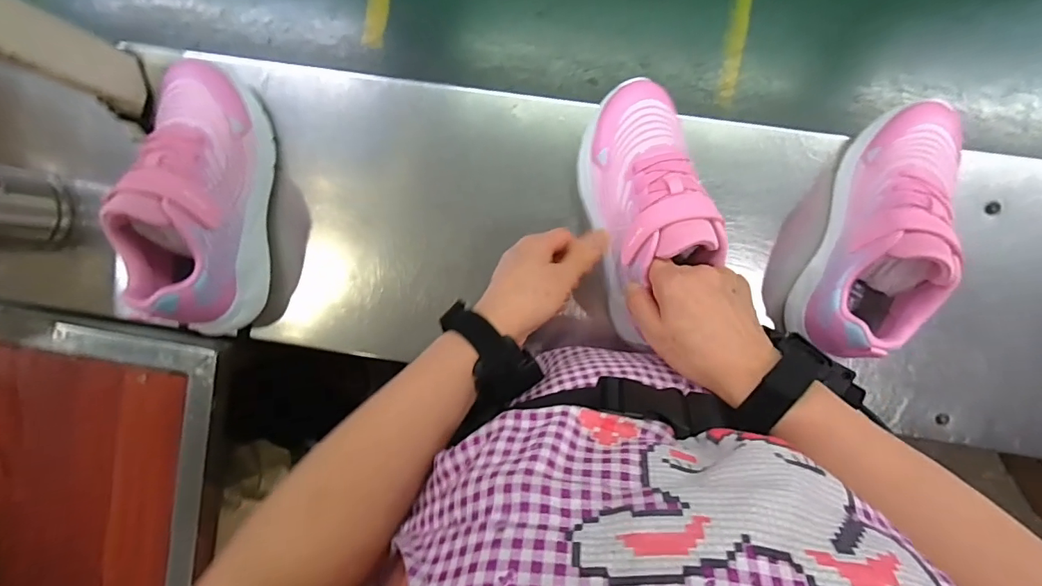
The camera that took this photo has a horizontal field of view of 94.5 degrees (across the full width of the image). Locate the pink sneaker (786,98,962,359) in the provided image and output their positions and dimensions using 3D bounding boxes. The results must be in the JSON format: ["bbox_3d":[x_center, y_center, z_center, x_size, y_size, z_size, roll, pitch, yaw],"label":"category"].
[{"bbox_3d":[0.301,-0.053,0.387,0.070,0.090,0.209,21,95,3],"label":"pink sneaker"}]

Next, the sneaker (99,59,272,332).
[{"bbox_3d":[-0.278,-0.084,0.422,0.080,0.121,0.236,-2,93,4],"label":"sneaker"}]

